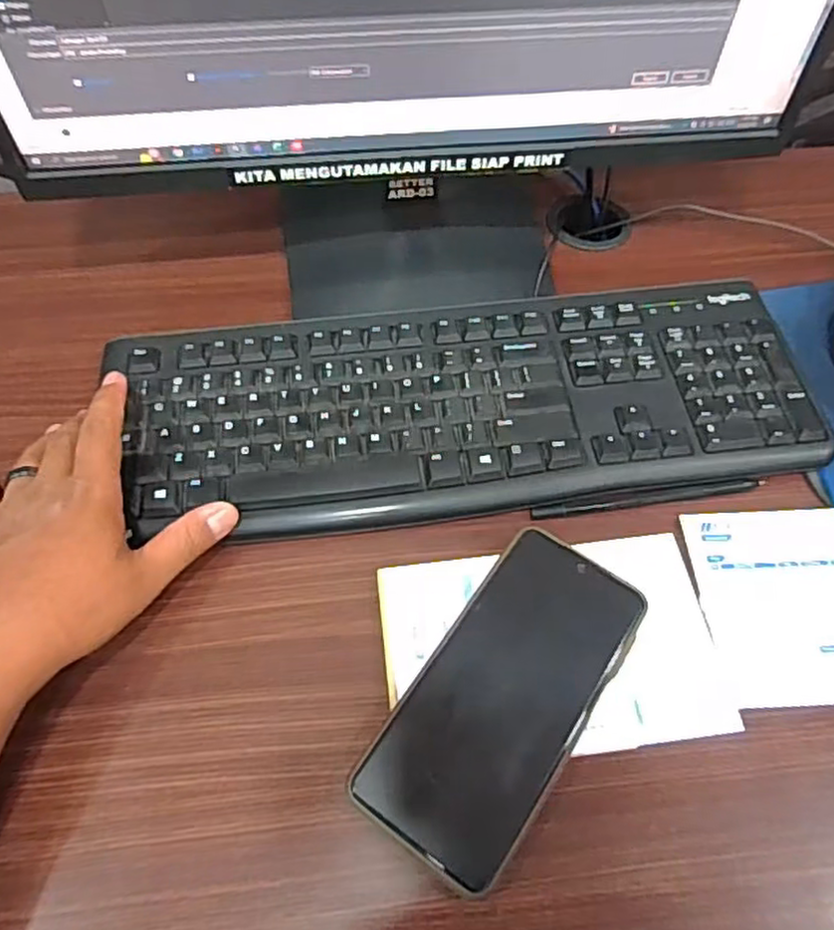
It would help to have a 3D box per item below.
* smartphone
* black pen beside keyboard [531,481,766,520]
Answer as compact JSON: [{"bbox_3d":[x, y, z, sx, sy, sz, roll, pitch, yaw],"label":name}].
[{"bbox_3d":[0.043,0.109,0.330,0.079,0.006,0.163,31,67,16],"label":"smartphone"},{"bbox_3d":[0.138,0.019,0.401,0.140,0.007,0.007,-7,59,-4],"label":"black pen beside keyboard"}]

